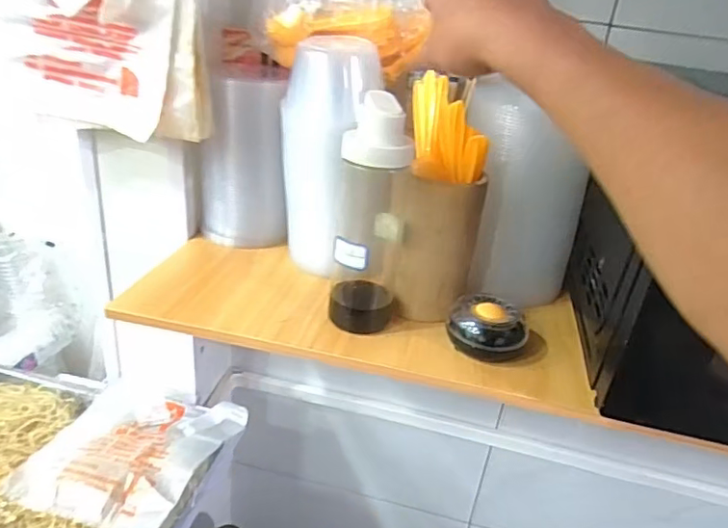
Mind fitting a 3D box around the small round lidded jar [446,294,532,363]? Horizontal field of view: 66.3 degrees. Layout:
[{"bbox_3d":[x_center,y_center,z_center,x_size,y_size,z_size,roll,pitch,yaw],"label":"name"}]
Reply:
[{"bbox_3d":[0.116,0.061,0.527,0.065,0.040,0.060,6,28,-3],"label":"small round lidded jar"}]

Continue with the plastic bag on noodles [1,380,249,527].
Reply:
[{"bbox_3d":[-0.276,0.214,0.679,0.193,0.032,0.215,13,28,11],"label":"plastic bag on noodles"}]

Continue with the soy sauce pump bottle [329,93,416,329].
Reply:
[{"bbox_3d":[0.007,-0.047,0.521,0.063,0.214,0.077,6,28,-1],"label":"soy sauce pump bottle"}]

